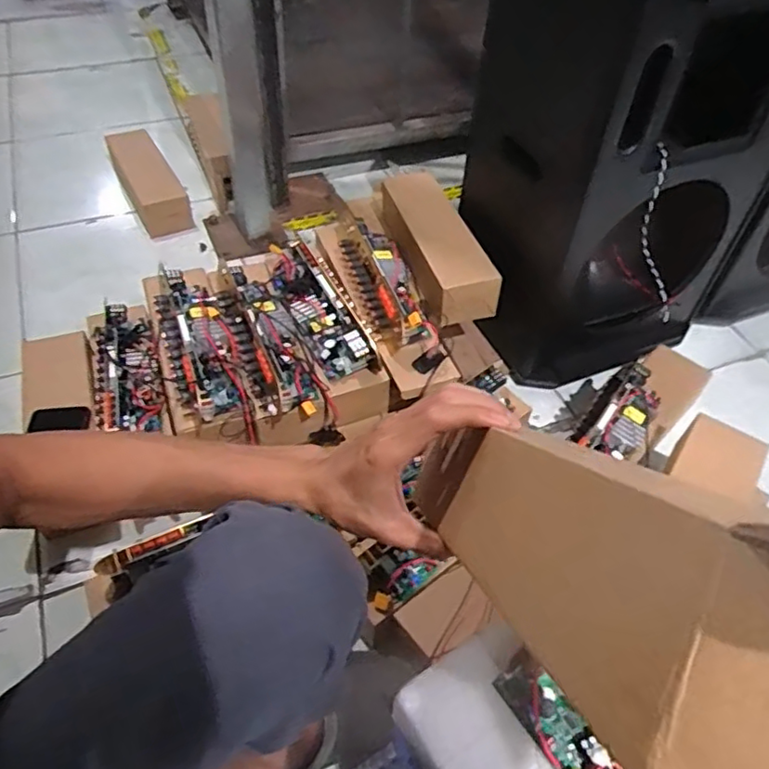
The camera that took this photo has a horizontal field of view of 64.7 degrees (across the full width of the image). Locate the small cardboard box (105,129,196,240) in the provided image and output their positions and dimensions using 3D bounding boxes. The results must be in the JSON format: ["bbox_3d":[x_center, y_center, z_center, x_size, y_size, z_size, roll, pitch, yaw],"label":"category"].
[{"bbox_3d":[-0.512,-0.450,1.321,0.114,0.074,0.333,-20,53,-19],"label":"small cardboard box"}]

